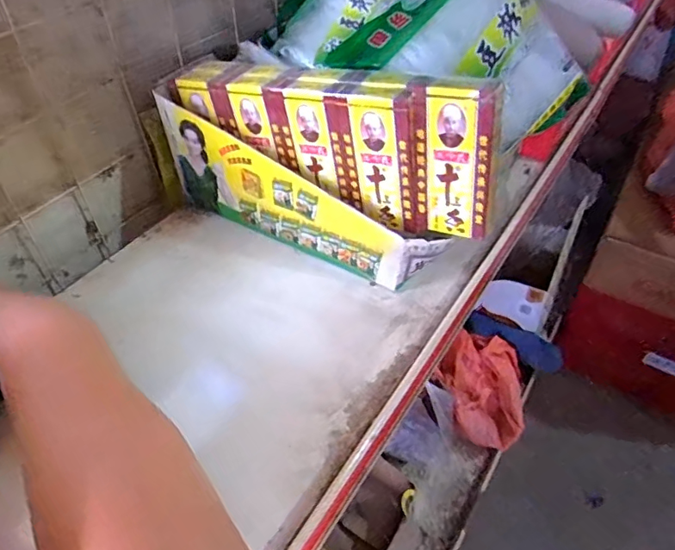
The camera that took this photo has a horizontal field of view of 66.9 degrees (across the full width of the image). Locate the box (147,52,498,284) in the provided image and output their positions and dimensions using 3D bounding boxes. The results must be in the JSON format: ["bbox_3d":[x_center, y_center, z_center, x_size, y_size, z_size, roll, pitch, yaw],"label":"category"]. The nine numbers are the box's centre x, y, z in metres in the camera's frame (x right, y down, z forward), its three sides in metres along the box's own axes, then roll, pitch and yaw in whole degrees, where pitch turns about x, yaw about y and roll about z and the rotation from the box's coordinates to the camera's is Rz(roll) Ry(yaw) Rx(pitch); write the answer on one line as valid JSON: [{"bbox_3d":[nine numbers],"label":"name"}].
[{"bbox_3d":[-0.018,-0.103,0.433,0.288,0.153,0.078,26,51,23],"label":"box"}]

